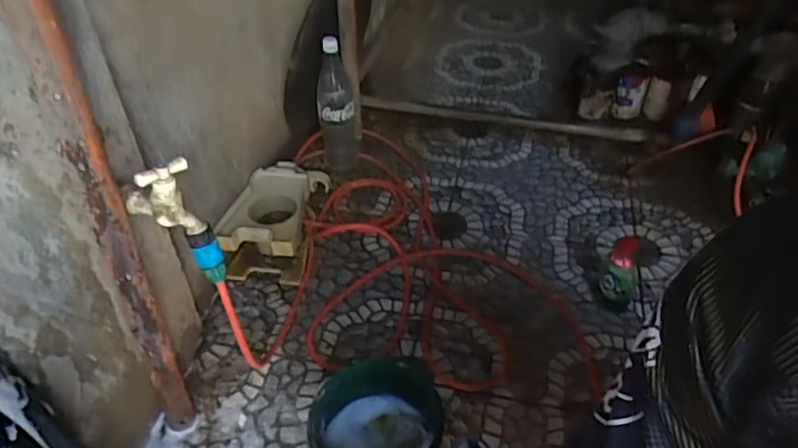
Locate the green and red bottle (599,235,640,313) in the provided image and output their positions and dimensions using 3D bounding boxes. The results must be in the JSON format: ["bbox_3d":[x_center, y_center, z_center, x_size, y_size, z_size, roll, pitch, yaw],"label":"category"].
[{"bbox_3d":[0.405,0.089,1.041,0.065,0.137,0.075,20,46,24],"label":"green and red bottle"}]

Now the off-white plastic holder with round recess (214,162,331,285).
[{"bbox_3d":[-0.259,-0.004,1.194,0.176,0.120,0.246,9,41,10],"label":"off-white plastic holder with round recess"}]

